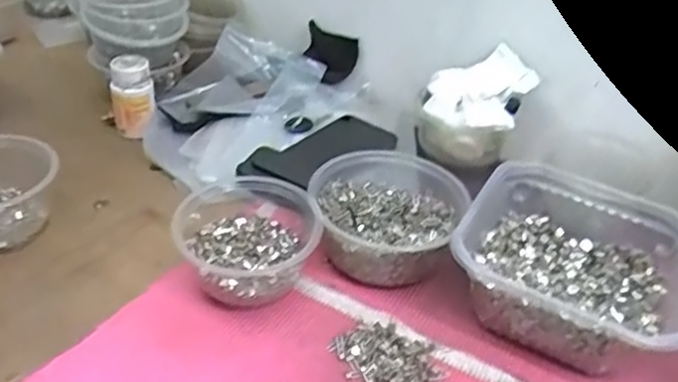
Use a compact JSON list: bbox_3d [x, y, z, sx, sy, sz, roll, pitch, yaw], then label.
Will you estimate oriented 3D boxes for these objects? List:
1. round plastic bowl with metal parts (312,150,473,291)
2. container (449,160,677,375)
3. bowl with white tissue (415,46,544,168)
[{"bbox_3d":[0.045,0.017,0.560,0.130,0.062,0.153,18,39,16],"label":"round plastic bowl with metal parts"},{"bbox_3d":[0.193,0.061,0.512,0.172,0.074,0.165,23,40,22],"label":"container"},{"bbox_3d":[0.147,-0.091,0.679,0.104,0.084,0.114,23,40,21],"label":"bowl with white tissue"}]

